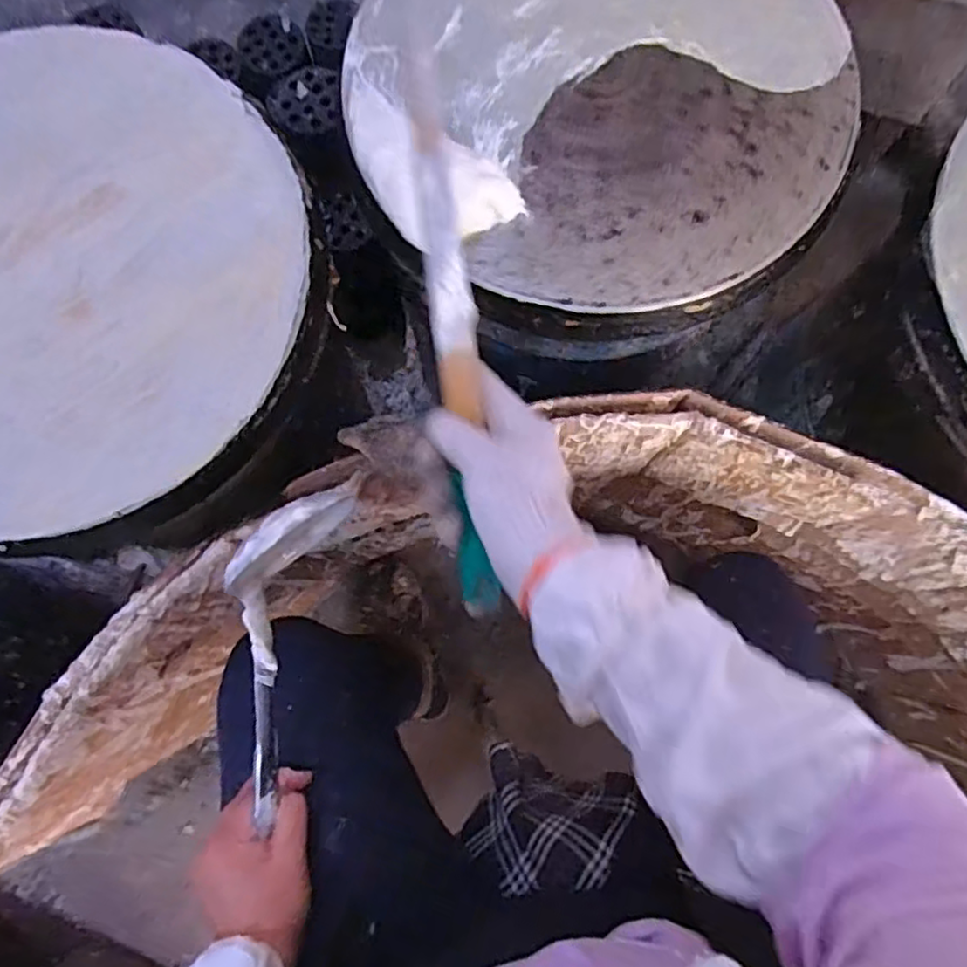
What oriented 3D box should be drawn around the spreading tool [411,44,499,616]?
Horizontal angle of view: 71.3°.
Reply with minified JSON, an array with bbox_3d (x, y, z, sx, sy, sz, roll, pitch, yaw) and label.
[{"bbox_3d":[-0.024,-0.125,0.468,0.029,0.021,0.419,-6,77,0],"label":"spreading tool"}]

